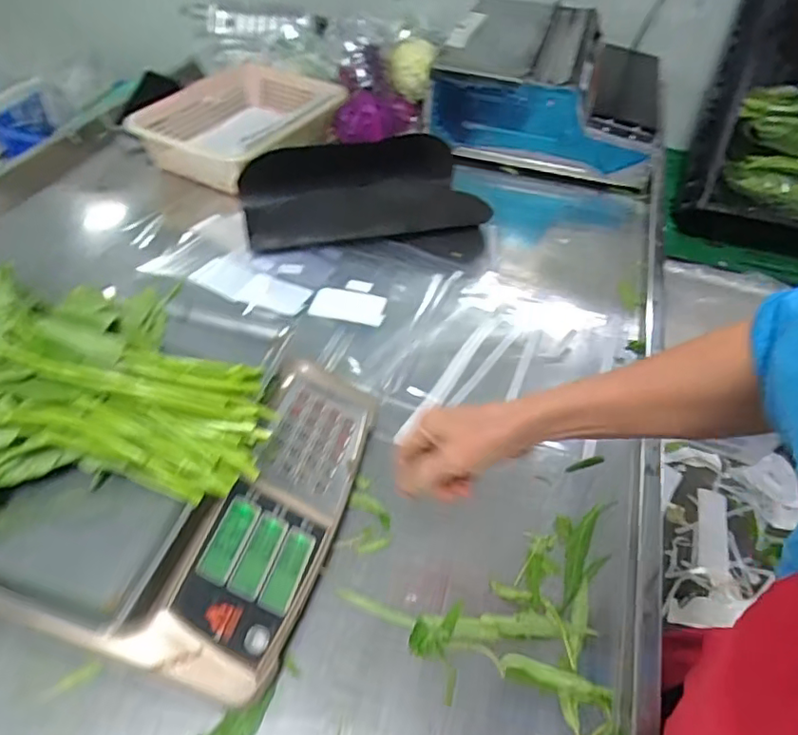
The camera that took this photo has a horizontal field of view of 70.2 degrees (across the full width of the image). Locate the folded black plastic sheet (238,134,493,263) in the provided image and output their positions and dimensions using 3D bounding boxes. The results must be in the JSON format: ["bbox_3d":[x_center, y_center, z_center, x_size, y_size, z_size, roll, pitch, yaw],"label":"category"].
[{"bbox_3d":[-0.051,-0.271,0.899,0.393,0.126,0.172,-2,48,-6],"label":"folded black plastic sheet"}]

